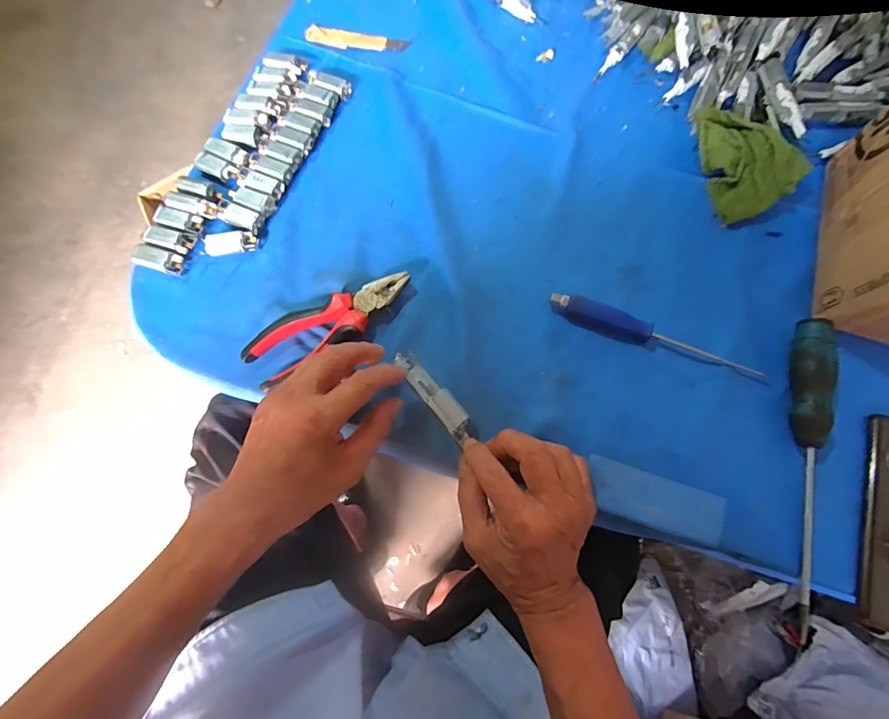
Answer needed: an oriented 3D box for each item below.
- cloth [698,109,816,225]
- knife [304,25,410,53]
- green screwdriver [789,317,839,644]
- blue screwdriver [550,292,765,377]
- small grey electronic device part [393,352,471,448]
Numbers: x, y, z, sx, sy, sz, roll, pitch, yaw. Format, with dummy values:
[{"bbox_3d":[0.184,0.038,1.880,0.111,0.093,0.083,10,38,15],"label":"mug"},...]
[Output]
[{"bbox_3d":[0.304,-0.204,0.424,0.088,0.038,0.121,-15,74,-4],"label":"cloth"},{"bbox_3d":[-0.101,-0.368,0.489,0.115,0.007,0.028,7,74,3],"label":"knife"},{"bbox_3d":[0.289,0.081,0.337,0.026,0.029,0.241,14,74,5],"label":"green screwdriver"},{"bbox_3d":[0.181,-0.020,0.373,0.181,0.017,0.020,20,75,6],"label":"blue screwdriver"},{"bbox_3d":[-0.009,0.030,0.360,0.021,0.024,0.089,-37,67,-10],"label":"small grey electronic device part"}]

